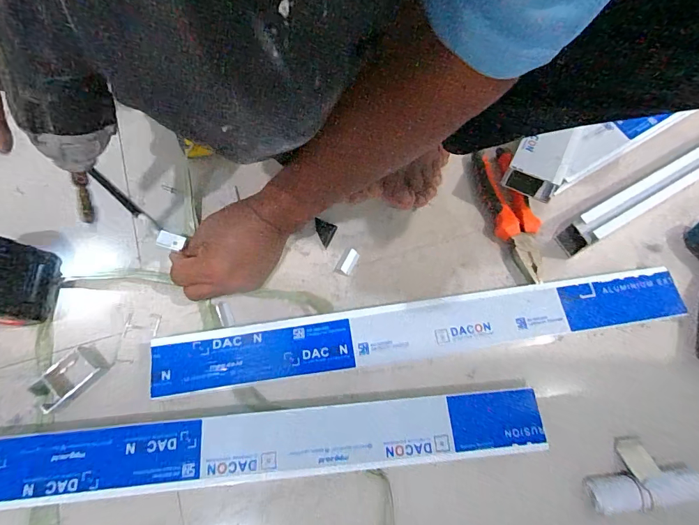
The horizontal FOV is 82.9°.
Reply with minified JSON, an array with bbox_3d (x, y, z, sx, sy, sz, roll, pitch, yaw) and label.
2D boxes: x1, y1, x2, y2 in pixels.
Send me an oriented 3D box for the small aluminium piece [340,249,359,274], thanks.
[{"bbox_3d":[0.001,-0.001,0.481,0.013,0.007,0.031,28,70,8],"label":"small aluminium piece"}]

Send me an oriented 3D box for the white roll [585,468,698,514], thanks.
[{"bbox_3d":[0.297,0.230,0.398,0.110,0.027,0.032,-5,69,-5],"label":"white roll"}]

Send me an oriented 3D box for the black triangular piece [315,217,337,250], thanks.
[{"bbox_3d":[-0.033,-0.037,0.493,0.026,0.005,0.033,23,69,6],"label":"black triangular piece"}]

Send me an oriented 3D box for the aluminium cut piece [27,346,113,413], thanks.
[{"bbox_3d":[-0.286,0.116,0.404,0.039,0.021,0.063,40,72,12],"label":"aluminium cut piece"}]

